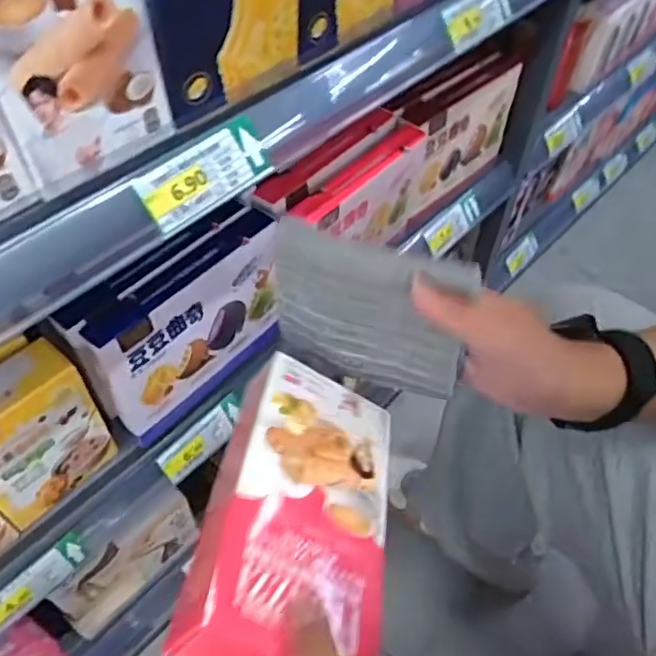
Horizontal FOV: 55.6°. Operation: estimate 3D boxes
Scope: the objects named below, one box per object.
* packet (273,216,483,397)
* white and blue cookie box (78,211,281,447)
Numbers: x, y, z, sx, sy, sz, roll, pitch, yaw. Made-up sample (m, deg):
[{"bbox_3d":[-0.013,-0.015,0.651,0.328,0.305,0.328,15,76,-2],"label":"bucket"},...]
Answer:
[{"bbox_3d":[0.024,-0.011,0.391,0.124,0.117,0.021,15,53,10],"label":"packet"},{"bbox_3d":[-0.110,0.001,0.538,0.037,0.132,0.179,38,60,25],"label":"white and blue cookie box"}]

